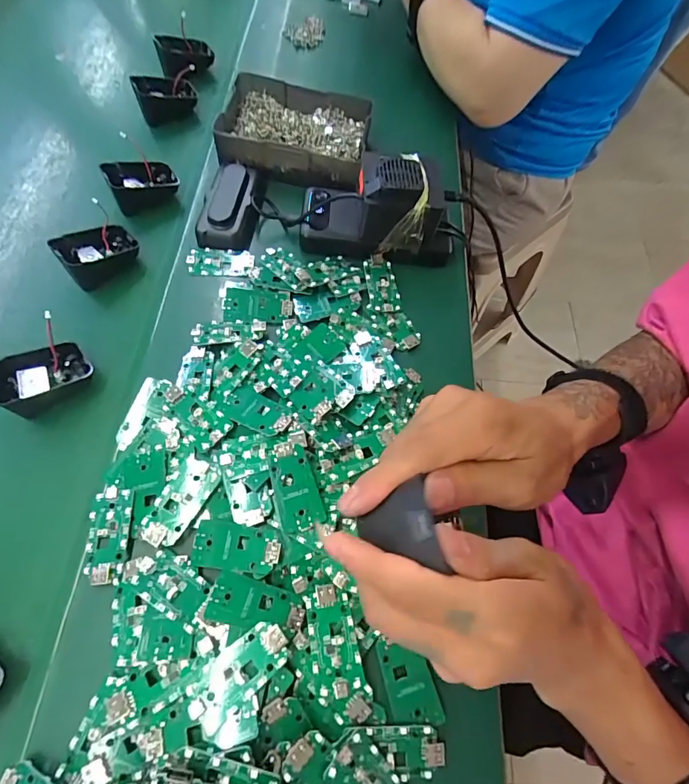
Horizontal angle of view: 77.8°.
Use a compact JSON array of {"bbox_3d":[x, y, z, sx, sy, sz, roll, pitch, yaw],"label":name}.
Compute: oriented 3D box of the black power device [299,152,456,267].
[{"bbox_3d":[0.036,-0.187,0.419,0.155,0.071,0.080,8,65,2],"label":"black power device"}]

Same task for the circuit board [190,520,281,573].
[{"bbox_3d":[-0.076,0.108,0.299,0.060,0.006,0.031,7,65,1],"label":"circuit board"}]

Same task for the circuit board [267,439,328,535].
[{"bbox_3d":[-0.037,0.069,0.314,0.030,0.004,0.063,-17,78,-6],"label":"circuit board"}]

